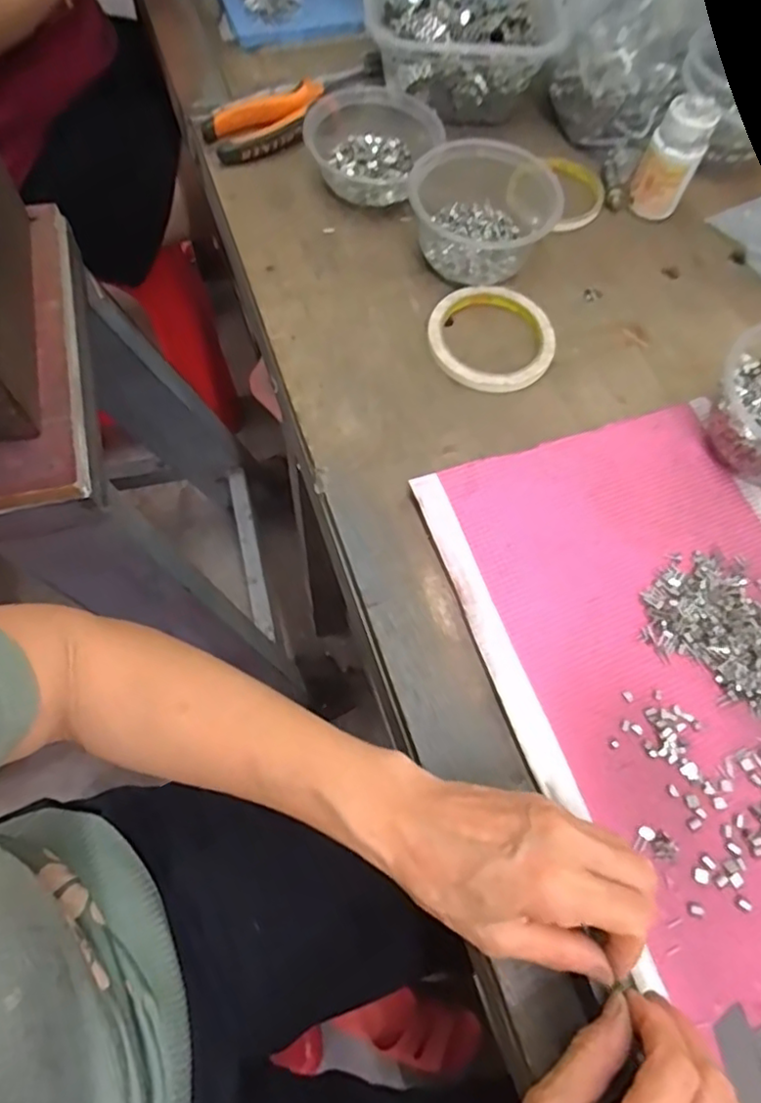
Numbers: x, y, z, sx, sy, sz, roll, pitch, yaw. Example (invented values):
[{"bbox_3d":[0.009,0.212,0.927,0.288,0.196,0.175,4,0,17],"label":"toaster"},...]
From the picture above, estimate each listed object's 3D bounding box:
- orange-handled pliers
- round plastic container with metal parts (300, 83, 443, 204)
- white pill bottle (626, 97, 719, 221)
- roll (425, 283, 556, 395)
[{"bbox_3d":[-0.066,-0.406,0.584,0.192,0.033,0.068,-34,73,-17],"label":"orange-handled pliers"},{"bbox_3d":[-0.006,-0.354,0.558,0.116,0.040,0.115,2,67,-4],"label":"round plastic container with metal parts"},{"bbox_3d":[0.245,-0.328,0.540,0.043,0.085,0.037,25,67,6],"label":"white pill bottle"},{"bbox_3d":[0.087,-0.170,0.502,0.097,0.009,0.098,2,67,-4],"label":"roll"}]

